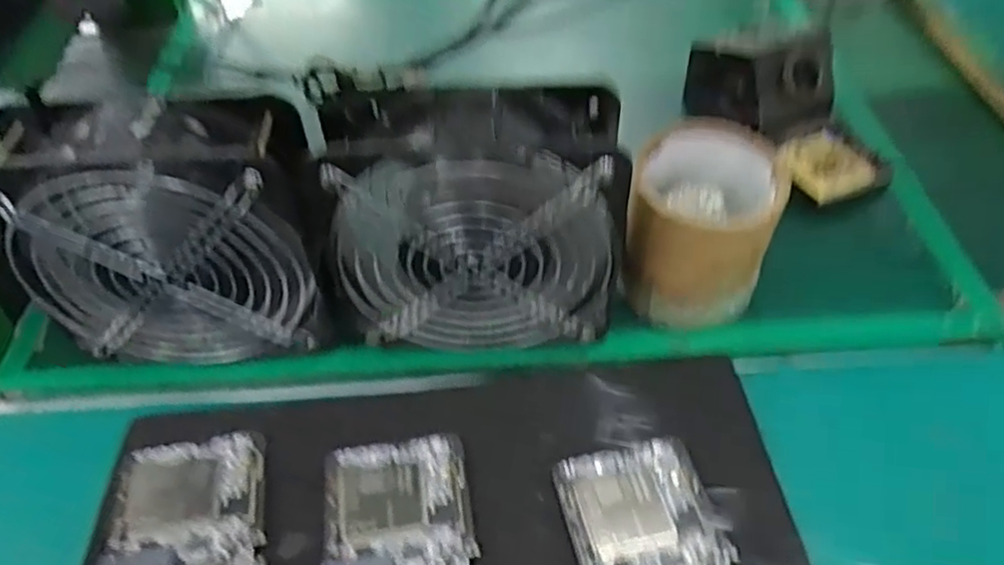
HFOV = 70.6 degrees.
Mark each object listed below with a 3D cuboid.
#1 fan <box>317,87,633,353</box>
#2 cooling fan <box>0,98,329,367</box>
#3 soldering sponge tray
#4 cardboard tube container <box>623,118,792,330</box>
[{"bbox_3d":[-0.017,-0.026,0.380,0.151,0.150,0.061,-2,48,-1],"label":"fan"},{"bbox_3d":[-0.169,-0.019,0.382,0.155,0.154,0.071,-8,48,-7],"label":"cooling fan"},{"bbox_3d":[0.234,-0.083,0.512,0.068,0.016,0.061,-17,50,-14],"label":"soldering sponge tray"},{"bbox_3d":[0.121,-0.029,0.420,0.071,0.093,0.090,19,51,17],"label":"cardboard tube container"}]

